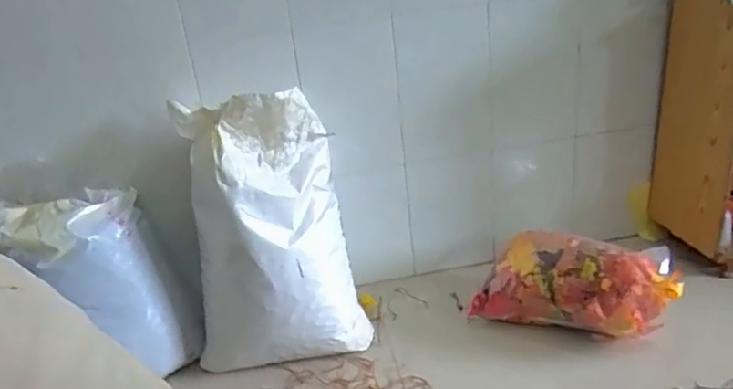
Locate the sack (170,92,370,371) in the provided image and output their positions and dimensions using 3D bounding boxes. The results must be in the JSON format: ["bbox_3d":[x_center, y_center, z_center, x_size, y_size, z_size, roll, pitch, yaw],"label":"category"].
[{"bbox_3d":[-0.231,0.100,1.407,0.396,0.622,0.225,-8,24,-2],"label":"sack"}]

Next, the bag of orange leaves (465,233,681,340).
[{"bbox_3d":[0.500,0.227,1.451,0.467,0.233,0.165,6,27,26],"label":"bag of orange leaves"}]

